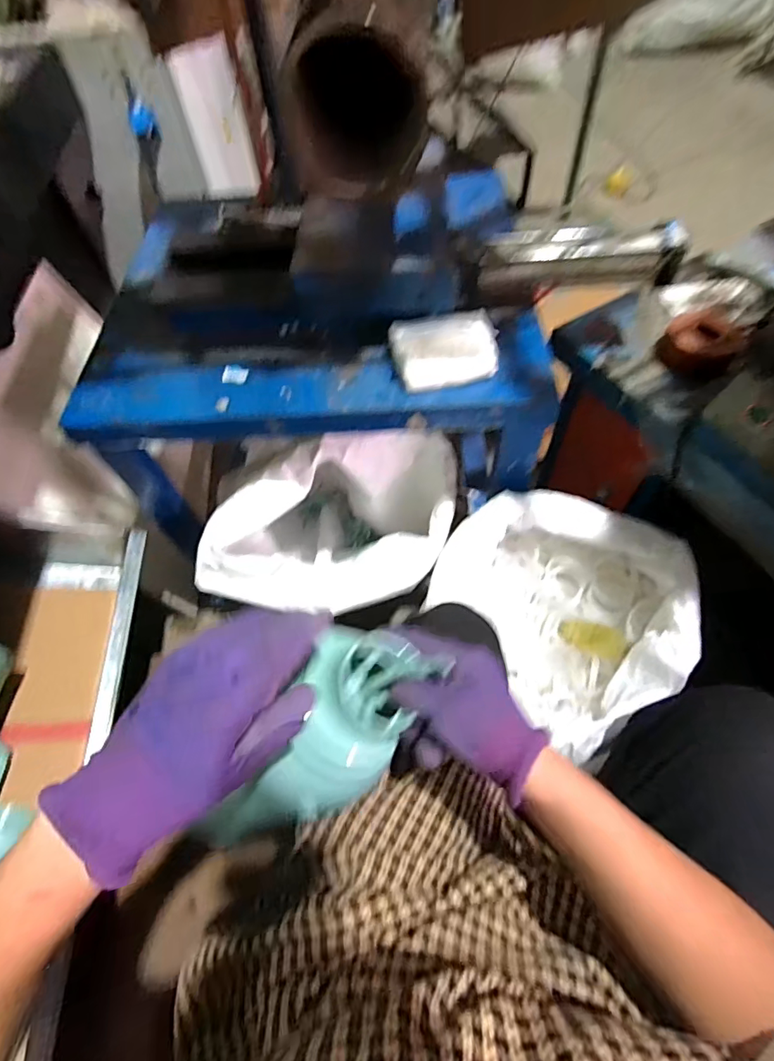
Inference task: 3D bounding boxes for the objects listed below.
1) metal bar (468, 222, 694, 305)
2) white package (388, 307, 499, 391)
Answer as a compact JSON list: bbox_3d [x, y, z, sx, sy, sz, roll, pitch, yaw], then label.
[{"bbox_3d":[0.253,-0.369,0.686,0.278,0.072,0.067,-3,59,2],"label":"metal bar"},{"bbox_3d":[0.074,-0.238,0.638,0.130,0.058,0.086,-12,59,-3],"label":"white package"}]

